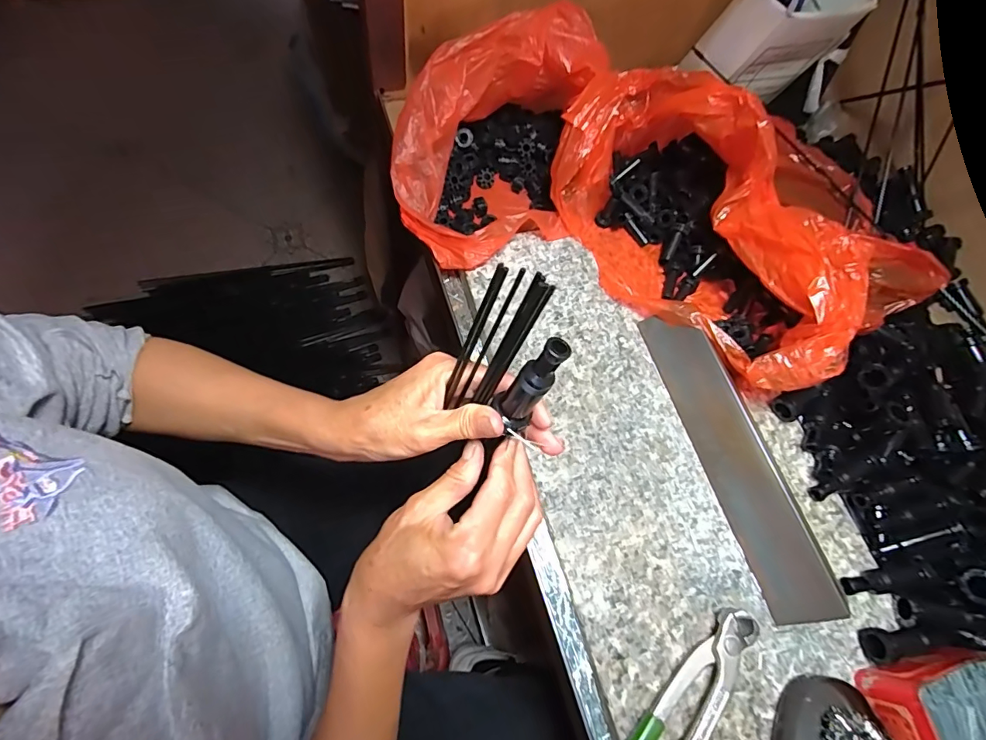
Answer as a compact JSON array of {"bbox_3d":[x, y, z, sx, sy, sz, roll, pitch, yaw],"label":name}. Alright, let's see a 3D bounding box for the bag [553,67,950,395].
[{"bbox_3d":[0.239,-0.161,0.447,0.258,0.129,0.331,-36,76,-20],"label":"bag"}]

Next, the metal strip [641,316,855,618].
[{"bbox_3d":[0.201,0.069,0.392,0.050,0.009,0.263,-30,68,28],"label":"metal strip"}]

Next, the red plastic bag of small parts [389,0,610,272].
[{"bbox_3d":[0.008,-0.221,0.462,0.220,0.133,0.199,-17,70,-15],"label":"red plastic bag of small parts"}]

